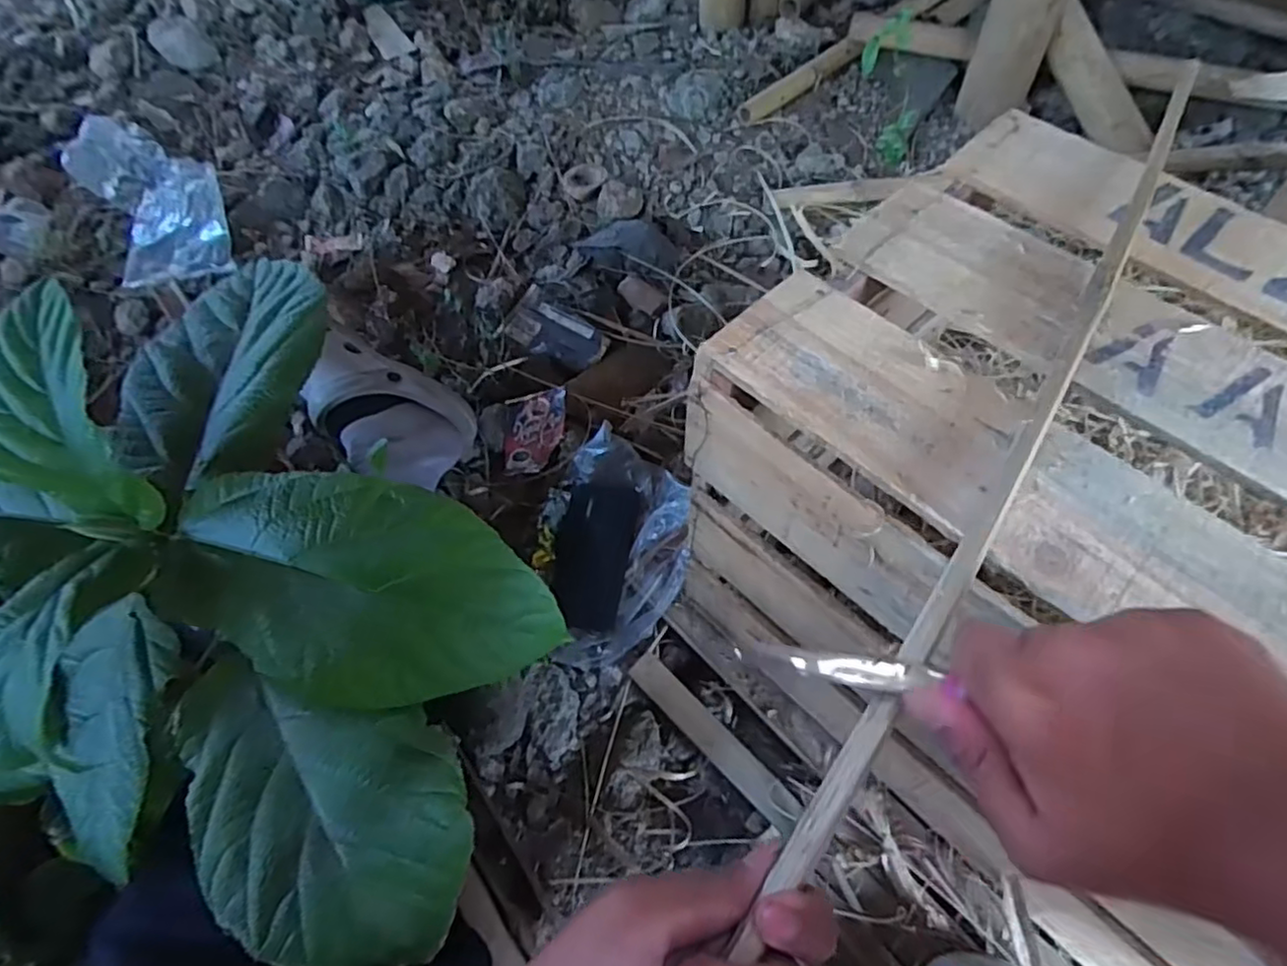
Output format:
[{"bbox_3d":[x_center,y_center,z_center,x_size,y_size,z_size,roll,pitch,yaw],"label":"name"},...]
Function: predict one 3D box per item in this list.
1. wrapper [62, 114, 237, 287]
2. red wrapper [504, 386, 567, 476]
[{"bbox_3d":[-0.702,-0.416,0.946,0.161,0.081,0.365,-30,64,-15],"label":"wrapper"},{"bbox_3d":[-0.133,-0.063,0.805,0.077,0.008,0.105,-1,77,18],"label":"red wrapper"}]

